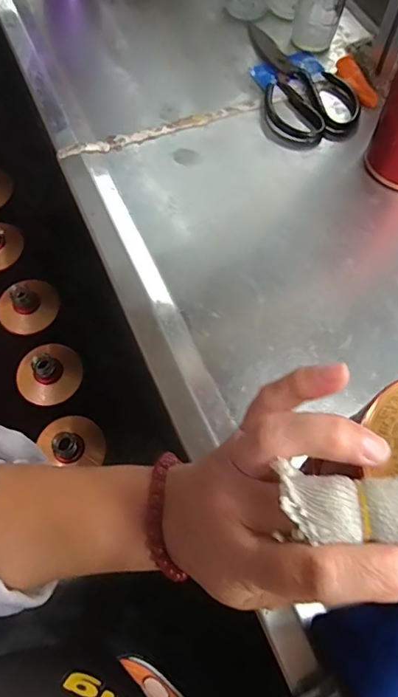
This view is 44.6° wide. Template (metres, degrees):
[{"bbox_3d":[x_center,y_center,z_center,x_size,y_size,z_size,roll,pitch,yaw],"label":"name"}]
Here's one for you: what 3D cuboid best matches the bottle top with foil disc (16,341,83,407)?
[{"bbox_3d":[-0.185,0.023,0.580,0.075,0.053,0.079,-40,72,-15],"label":"bottle top with foil disc"}]

